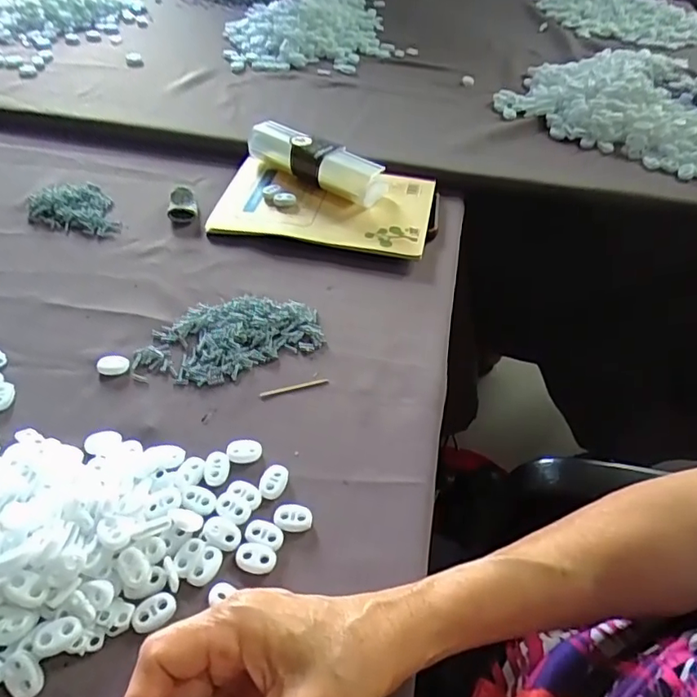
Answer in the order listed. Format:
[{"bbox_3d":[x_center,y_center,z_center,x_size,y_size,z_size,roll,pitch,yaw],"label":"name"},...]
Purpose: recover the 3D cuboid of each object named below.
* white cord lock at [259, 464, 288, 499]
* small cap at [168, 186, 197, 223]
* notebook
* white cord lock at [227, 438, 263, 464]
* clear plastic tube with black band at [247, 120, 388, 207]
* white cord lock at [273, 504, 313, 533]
[{"bbox_3d":[-0.047,0.083,0.345,0.015,0.004,0.022,12,47,9],"label":"white cord lock"},{"bbox_3d":[-0.165,-0.142,0.548,0.027,0.014,0.047,-12,47,-13],"label":"small cap"},{"bbox_3d":[-0.026,-0.144,0.558,0.211,0.021,0.132,8,46,6],"label":"notebook"},{"bbox_3d":[-0.068,0.066,0.359,0.021,0.004,0.016,-3,46,-5],"label":"white cord lock"},{"bbox_3d":[-0.036,-0.193,0.563,0.159,0.039,0.044,26,50,21],"label":"clear plastic tube with black band"},{"bbox_3d":[-0.033,0.101,0.328,0.022,0.006,0.015,6,46,4],"label":"white cord lock"}]

